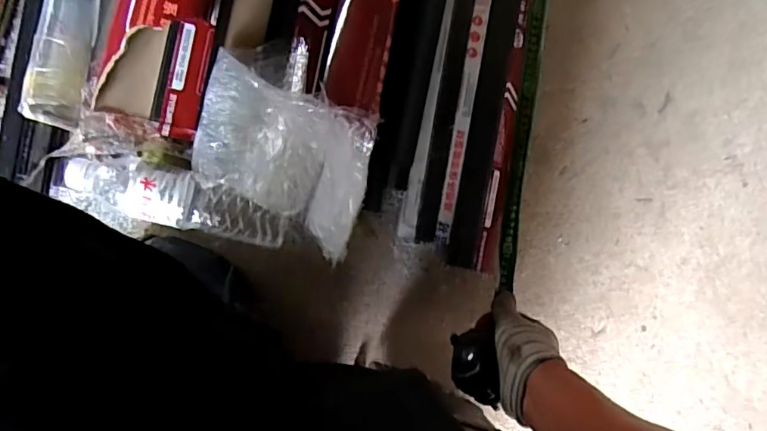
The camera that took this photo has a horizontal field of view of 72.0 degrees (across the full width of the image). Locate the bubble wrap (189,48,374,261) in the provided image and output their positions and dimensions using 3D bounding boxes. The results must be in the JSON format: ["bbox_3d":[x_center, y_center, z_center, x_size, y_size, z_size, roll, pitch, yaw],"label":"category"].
[{"bbox_3d":[-0.100,-0.062,0.518,0.213,0.034,0.130,28,109,25],"label":"bubble wrap"}]

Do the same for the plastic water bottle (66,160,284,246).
[{"bbox_3d":[-0.218,-0.018,0.562,0.222,0.057,0.063,16,86,-8],"label":"plastic water bottle"}]

